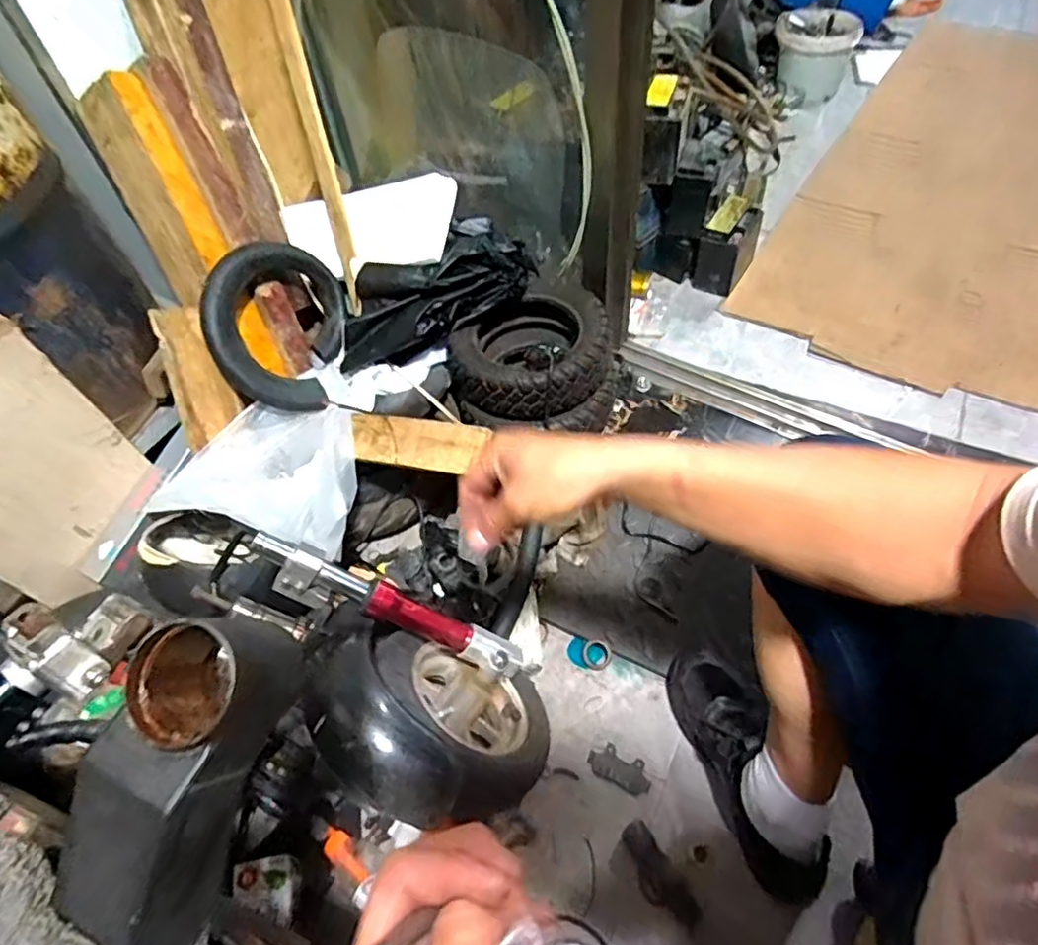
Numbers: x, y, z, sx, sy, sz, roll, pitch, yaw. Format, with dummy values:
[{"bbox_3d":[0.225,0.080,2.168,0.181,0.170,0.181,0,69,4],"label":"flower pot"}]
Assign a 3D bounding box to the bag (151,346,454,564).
[{"bbox_3d":[-0.314,-0.070,0.915,0.302,0.097,0.367,8,54,11],"label":"bag"}]

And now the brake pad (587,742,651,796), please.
[{"bbox_3d":[0.133,0.388,0.813,0.081,0.016,0.042,23,59,21],"label":"brake pad"}]

